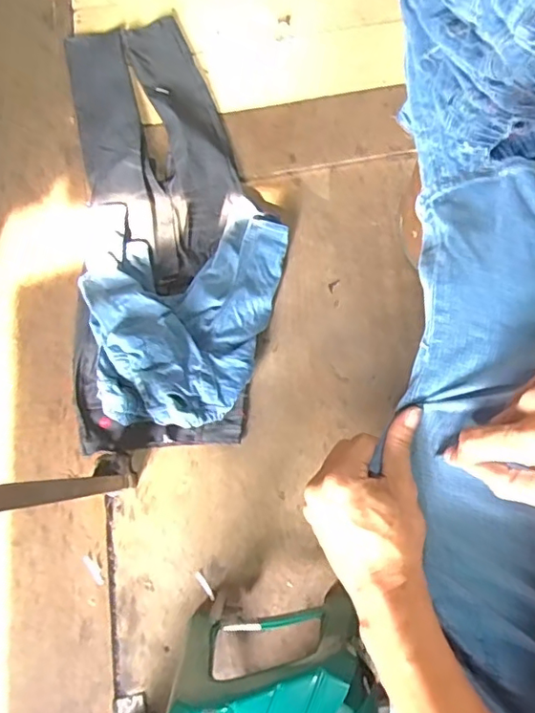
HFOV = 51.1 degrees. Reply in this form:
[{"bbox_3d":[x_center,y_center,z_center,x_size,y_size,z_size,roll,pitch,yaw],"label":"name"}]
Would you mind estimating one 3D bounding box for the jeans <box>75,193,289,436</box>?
[{"bbox_3d":[-0.217,-0.130,1.304,0.479,0.145,0.578,6,79,1],"label":"jeans"}]

